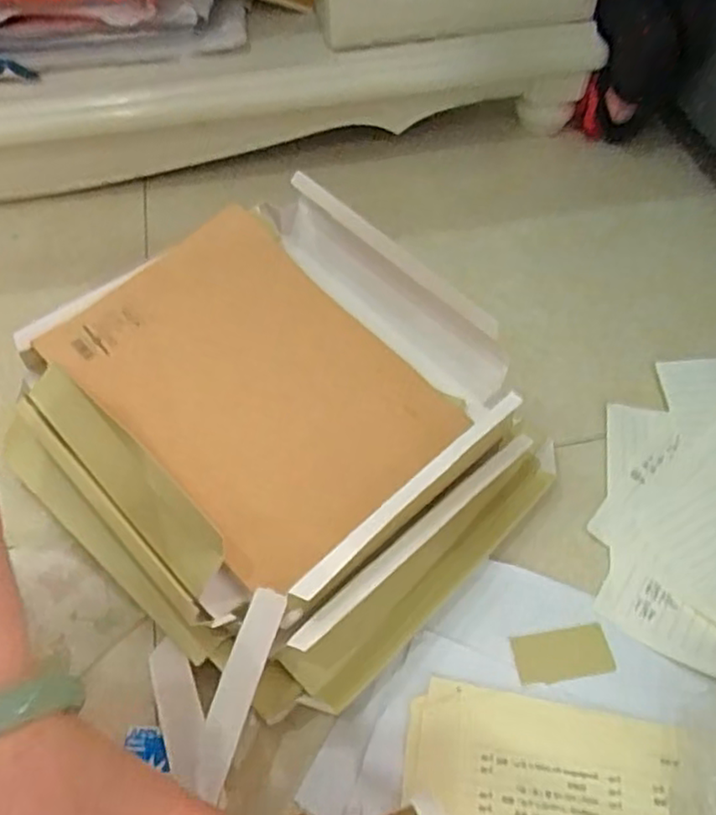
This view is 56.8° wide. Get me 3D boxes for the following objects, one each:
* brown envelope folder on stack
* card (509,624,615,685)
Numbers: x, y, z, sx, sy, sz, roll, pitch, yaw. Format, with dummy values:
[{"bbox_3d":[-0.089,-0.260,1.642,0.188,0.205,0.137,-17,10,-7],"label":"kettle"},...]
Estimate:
[{"bbox_3d":[-0.083,-0.026,0.505,0.290,0.020,0.207,41,66,18],"label":"brown envelope folder on stack"},{"bbox_3d":[0.133,0.162,0.432,0.063,0.004,0.032,-8,55,-4],"label":"card"}]

